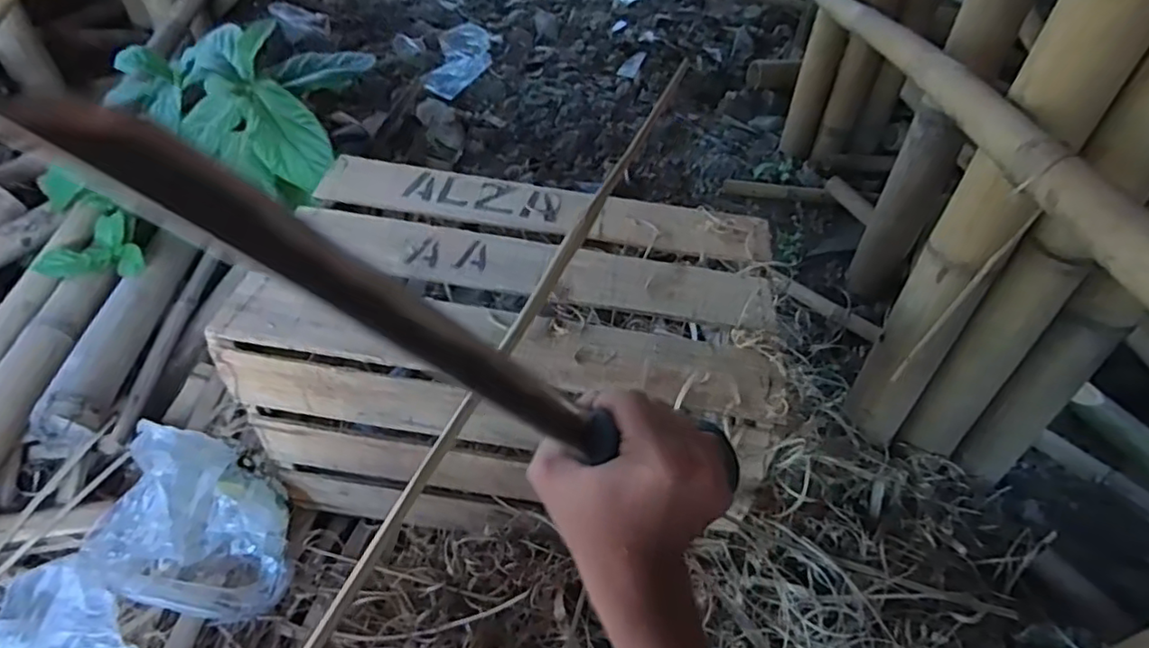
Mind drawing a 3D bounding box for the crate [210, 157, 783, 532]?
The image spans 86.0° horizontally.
[{"bbox_3d":[-0.068,0.051,0.832,0.581,0.336,0.349,9,45,3],"label":"crate"}]

